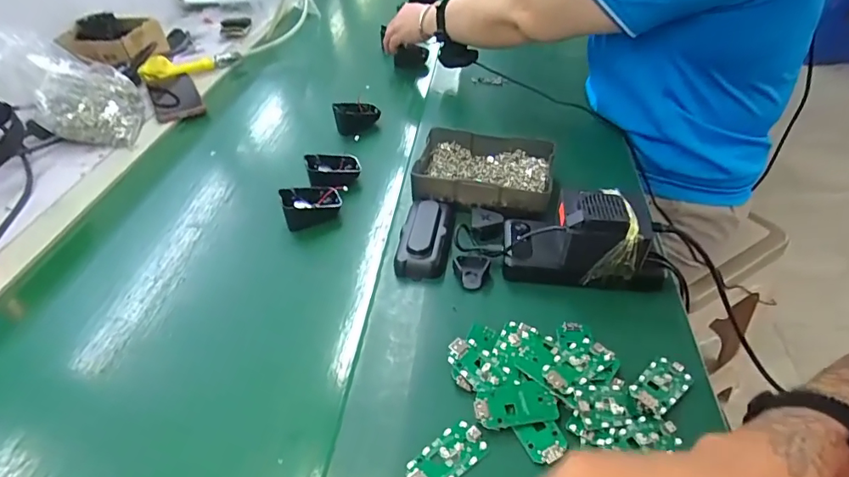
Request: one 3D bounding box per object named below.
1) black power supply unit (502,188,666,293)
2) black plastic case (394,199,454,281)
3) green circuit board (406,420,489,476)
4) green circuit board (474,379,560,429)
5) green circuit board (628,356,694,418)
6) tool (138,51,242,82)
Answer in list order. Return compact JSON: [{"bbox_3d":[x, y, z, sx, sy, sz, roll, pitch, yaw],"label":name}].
[{"bbox_3d":[0.154,-0.007,0.463,0.147,0.074,0.067,5,43,11],"label":"black power supply unit"},{"bbox_3d":[0.002,-0.008,0.513,0.052,0.028,0.109,3,43,10],"label":"black plastic case"},{"bbox_3d":[0.016,0.160,0.348,0.063,0.005,0.034,-32,48,-26],"label":"green circuit board"},{"bbox_3d":[0.070,0.127,0.371,0.062,0.005,0.032,-5,47,-5],"label":"green circuit board"},{"bbox_3d":[0.192,0.117,0.386,0.060,0.012,0.031,-33,49,-26],"label":"green circuit board"},{"bbox_3d":[-0.445,-0.337,0.910,0.180,0.032,0.036,-18,44,-13],"label":"tool"}]

